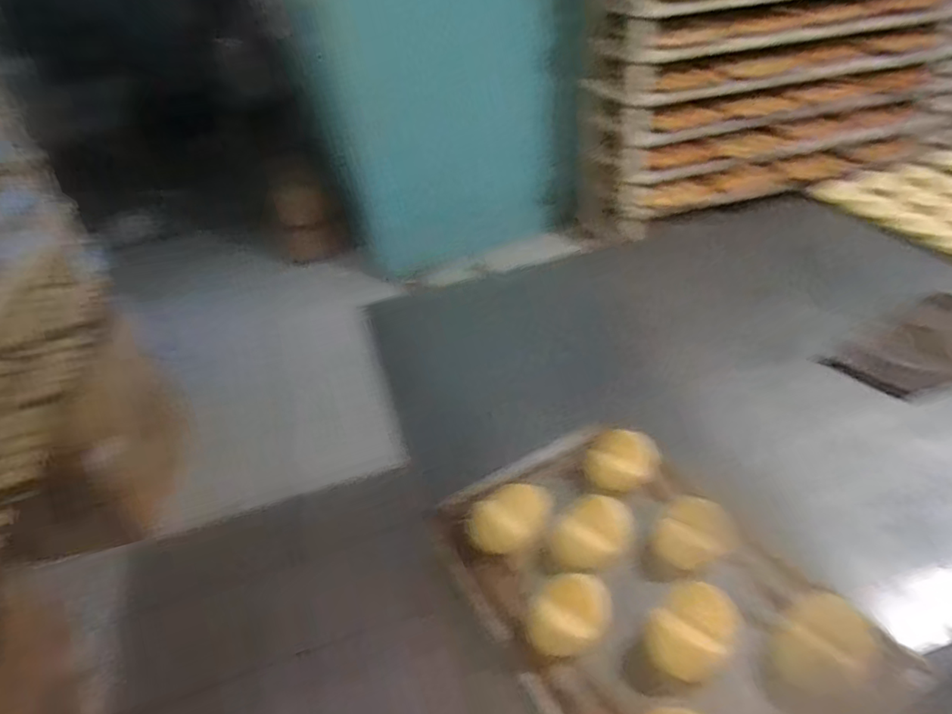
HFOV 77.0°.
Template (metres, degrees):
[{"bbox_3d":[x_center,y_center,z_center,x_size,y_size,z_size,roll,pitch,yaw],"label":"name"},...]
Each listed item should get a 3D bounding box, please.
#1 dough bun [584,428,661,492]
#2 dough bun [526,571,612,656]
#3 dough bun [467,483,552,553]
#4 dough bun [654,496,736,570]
[{"bbox_3d":[0.194,0.138,0.798,0.094,0.042,0.073,4,37,16],"label":"dough bun"},{"bbox_3d":[0.098,0.277,0.642,0.085,0.054,0.075,-2,36,8],"label":"dough bun"},{"bbox_3d":[0.041,0.197,0.738,0.099,0.040,0.071,1,36,12],"label":"dough bun"},{"bbox_3d":[0.258,0.206,0.702,0.075,0.032,0.082,-5,35,4],"label":"dough bun"}]

